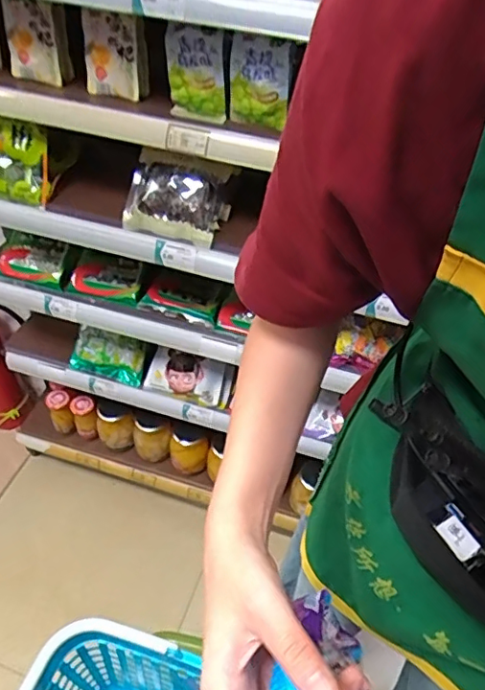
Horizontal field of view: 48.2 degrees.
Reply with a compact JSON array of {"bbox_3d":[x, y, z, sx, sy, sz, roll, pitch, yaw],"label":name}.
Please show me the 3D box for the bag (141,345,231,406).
[{"bbox_3d":[-0.117,0.061,1.134,0.168,0.077,0.063,17,49,11],"label":"bag"}]

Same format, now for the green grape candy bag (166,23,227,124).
[{"bbox_3d":[-0.065,-0.384,0.767,0.079,0.113,0.042,0,47,-4],"label":"green grape candy bag"}]

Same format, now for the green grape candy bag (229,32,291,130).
[{"bbox_3d":[0.021,-0.360,0.741,0.076,0.104,0.026,22,50,16],"label":"green grape candy bag"}]

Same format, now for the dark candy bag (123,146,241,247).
[{"bbox_3d":[-0.103,-0.237,0.866,0.149,0.130,0.051,16,7,7],"label":"dark candy bag"}]

